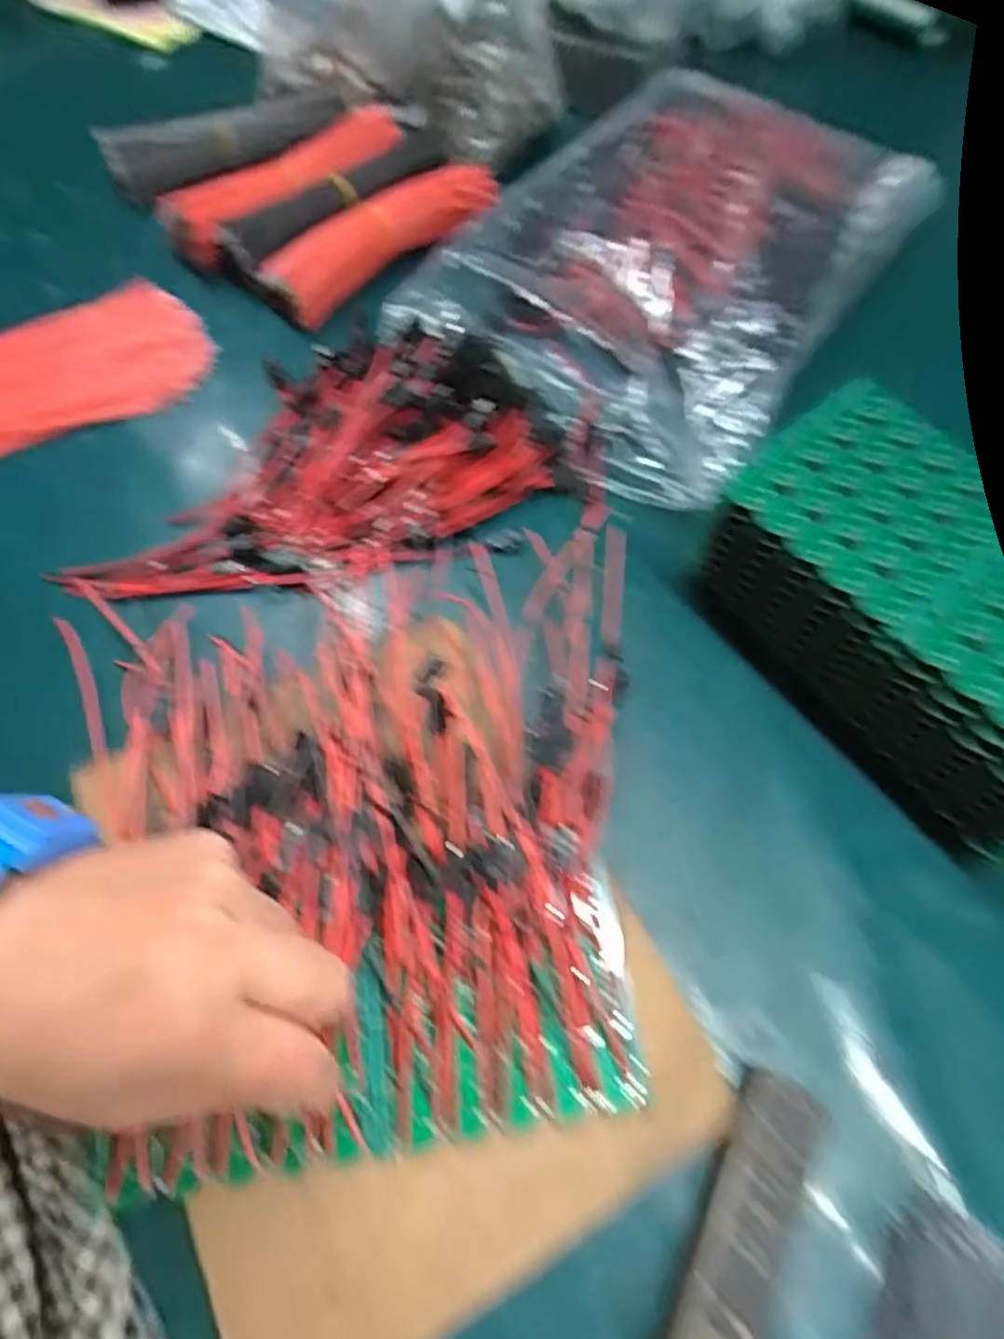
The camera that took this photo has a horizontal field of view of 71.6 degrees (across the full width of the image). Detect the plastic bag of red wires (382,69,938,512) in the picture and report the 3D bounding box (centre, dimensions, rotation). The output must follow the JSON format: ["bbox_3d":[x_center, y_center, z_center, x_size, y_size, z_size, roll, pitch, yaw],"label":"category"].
[{"bbox_3d":[0.121,-0.282,0.460,0.236,0.043,0.371,34,68,12],"label":"plastic bag of red wires"}]

